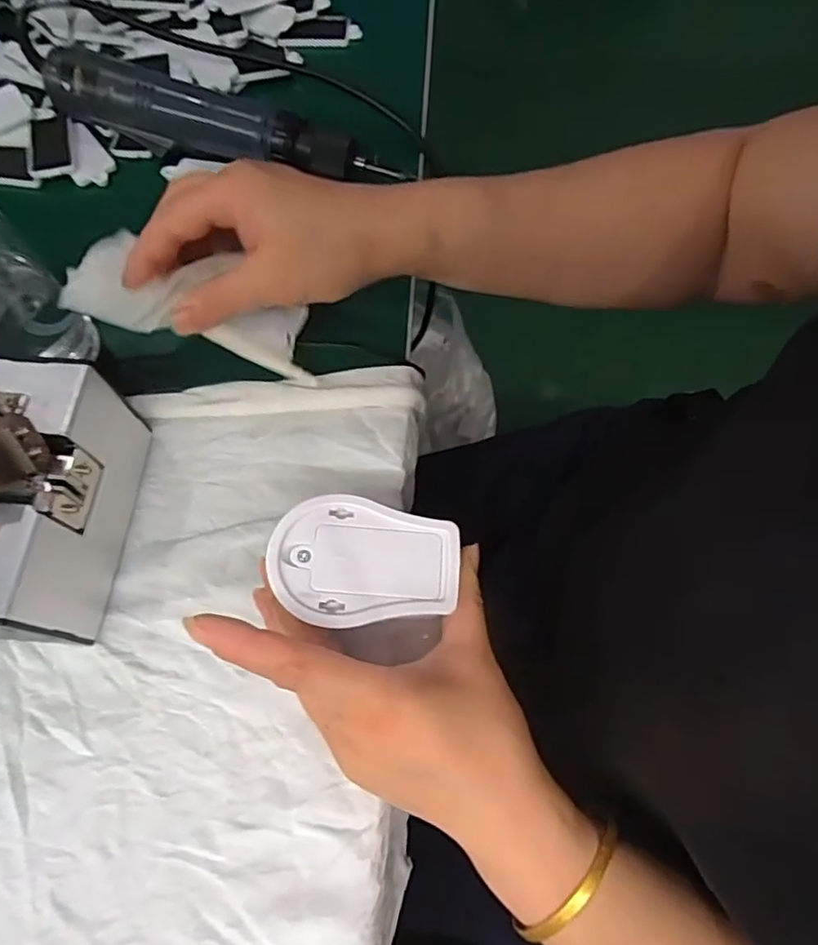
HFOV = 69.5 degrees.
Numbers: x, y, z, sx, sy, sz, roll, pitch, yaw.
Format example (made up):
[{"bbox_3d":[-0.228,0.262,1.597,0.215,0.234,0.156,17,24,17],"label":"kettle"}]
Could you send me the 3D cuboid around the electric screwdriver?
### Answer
[{"bbox_3d":[-0.137,-0.254,0.424,0.251,0.043,0.030,13,69,5],"label":"electric screwdriver"}]

